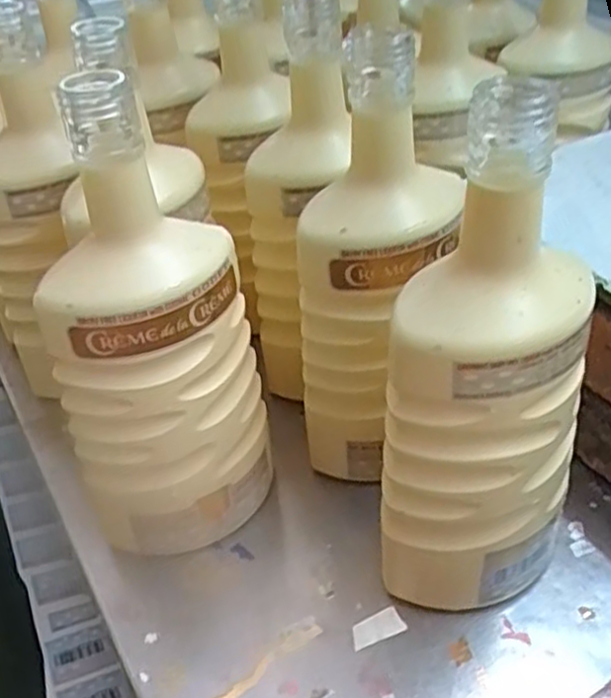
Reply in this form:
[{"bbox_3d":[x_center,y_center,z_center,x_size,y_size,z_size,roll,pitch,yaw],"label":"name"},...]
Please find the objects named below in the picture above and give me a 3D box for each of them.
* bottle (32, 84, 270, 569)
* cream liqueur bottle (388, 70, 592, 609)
[{"bbox_3d":[-0.073,0.002,0.368,0.073,0.246,0.089,9,43,19],"label":"bottle"},{"bbox_3d":[0.080,0.020,0.324,0.079,0.247,0.079,10,43,21],"label":"cream liqueur bottle"}]

